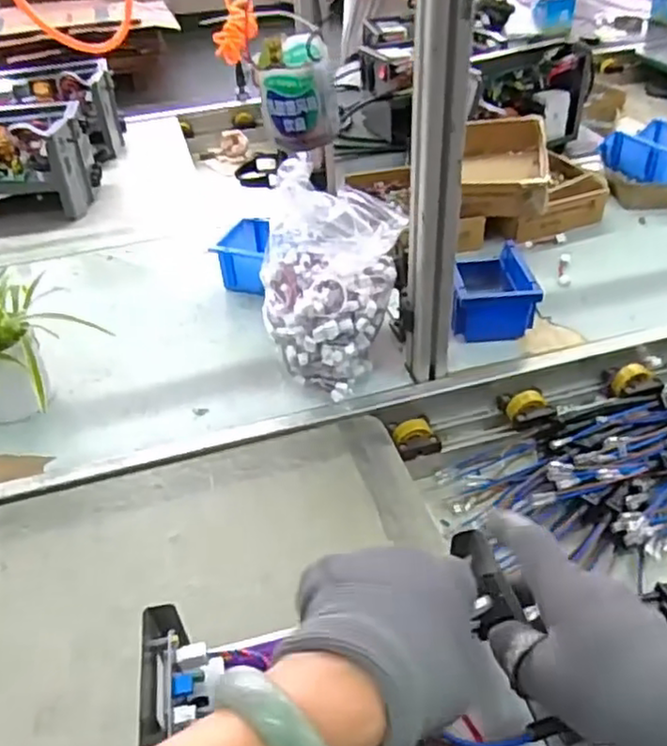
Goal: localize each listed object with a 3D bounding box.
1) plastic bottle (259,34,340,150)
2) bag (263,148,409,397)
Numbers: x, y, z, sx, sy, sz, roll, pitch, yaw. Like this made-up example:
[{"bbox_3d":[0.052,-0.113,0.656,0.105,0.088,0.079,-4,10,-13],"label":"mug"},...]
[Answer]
[{"bbox_3d":[-0.029,-0.228,0.553,0.063,0.072,0.062,-3,39,1],"label":"plastic bottle"},{"bbox_3d":[-0.005,-0.099,0.794,0.161,0.213,0.163,-3,39,1],"label":"bag"}]

